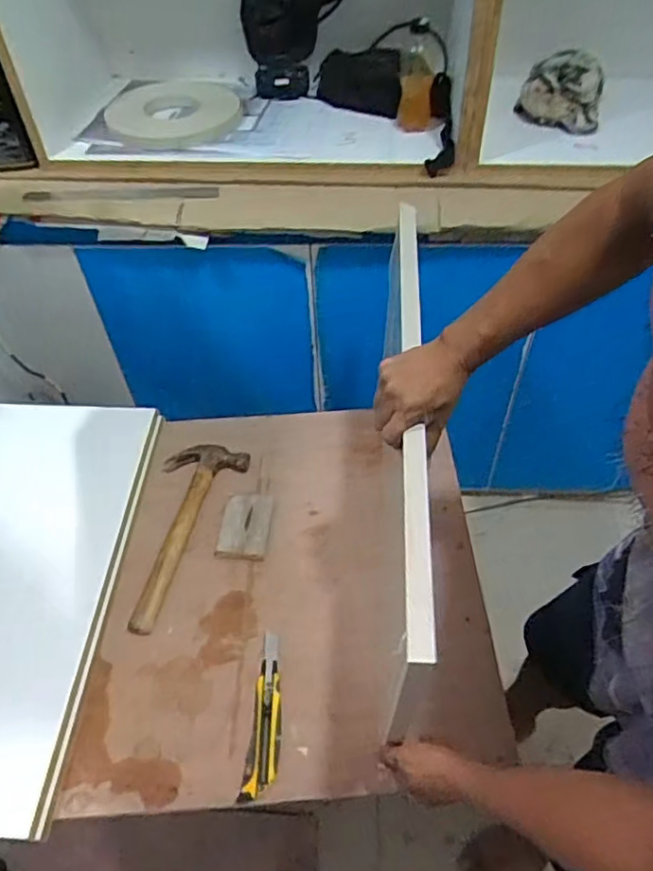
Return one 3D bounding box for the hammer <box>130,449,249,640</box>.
[{"bbox_3d":[-0.241,0.143,0.982,0.125,0.025,0.326,12,51,12],"label":"hammer"}]

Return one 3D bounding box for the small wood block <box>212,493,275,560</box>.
[{"bbox_3d":[-0.128,0.138,0.983,0.075,0.018,0.117,3,50,4],"label":"small wood block"}]

